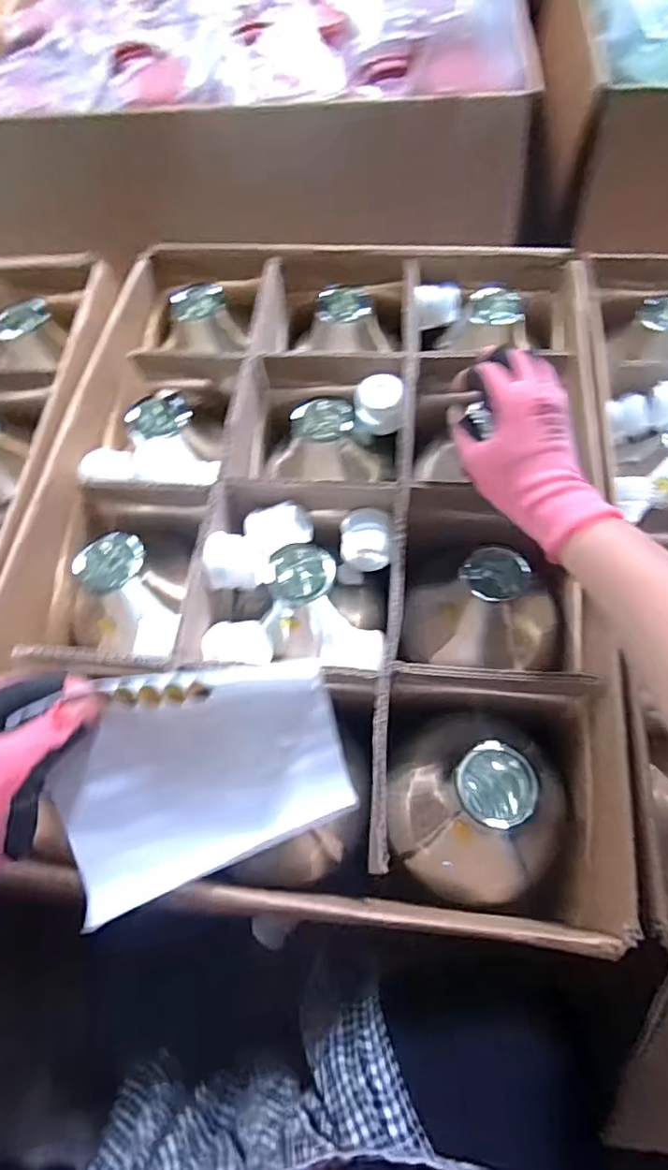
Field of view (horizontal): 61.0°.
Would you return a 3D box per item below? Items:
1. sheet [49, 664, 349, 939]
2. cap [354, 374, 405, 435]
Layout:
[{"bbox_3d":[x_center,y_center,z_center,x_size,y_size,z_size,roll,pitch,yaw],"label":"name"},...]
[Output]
[{"bbox_3d":[-0.072,0.107,0.323,0.158,0.136,0.021,-12,23,-13],"label":"sheet"},{"bbox_3d":[0.042,-0.163,0.514,0.043,0.037,0.035,-5,64,1],"label":"cap"}]

